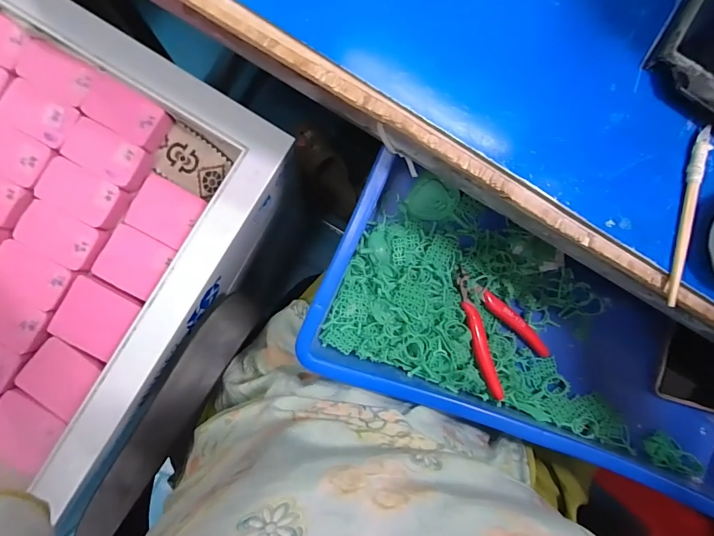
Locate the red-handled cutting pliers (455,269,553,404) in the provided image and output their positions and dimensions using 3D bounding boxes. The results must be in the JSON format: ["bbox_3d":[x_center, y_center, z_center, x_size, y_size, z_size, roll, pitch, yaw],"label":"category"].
[{"bbox_3d":[0.125,0.055,0.367,0.072,0.024,0.115,-35,92,-6],"label":"red-handled cutting pliers"}]

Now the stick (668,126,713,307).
[{"bbox_3d":[0.210,-0.032,0.247,0.011,0.008,0.113,13,87,-5],"label":"stick"}]

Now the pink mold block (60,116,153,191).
[{"bbox_3d":[-0.256,-0.116,0.400,0.072,0.026,0.047,28,86,-4],"label":"pink mold block"}]

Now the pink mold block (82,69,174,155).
[{"bbox_3d":[-0.236,-0.160,0.402,0.077,0.026,0.047,31,86,-4],"label":"pink mold block"}]

